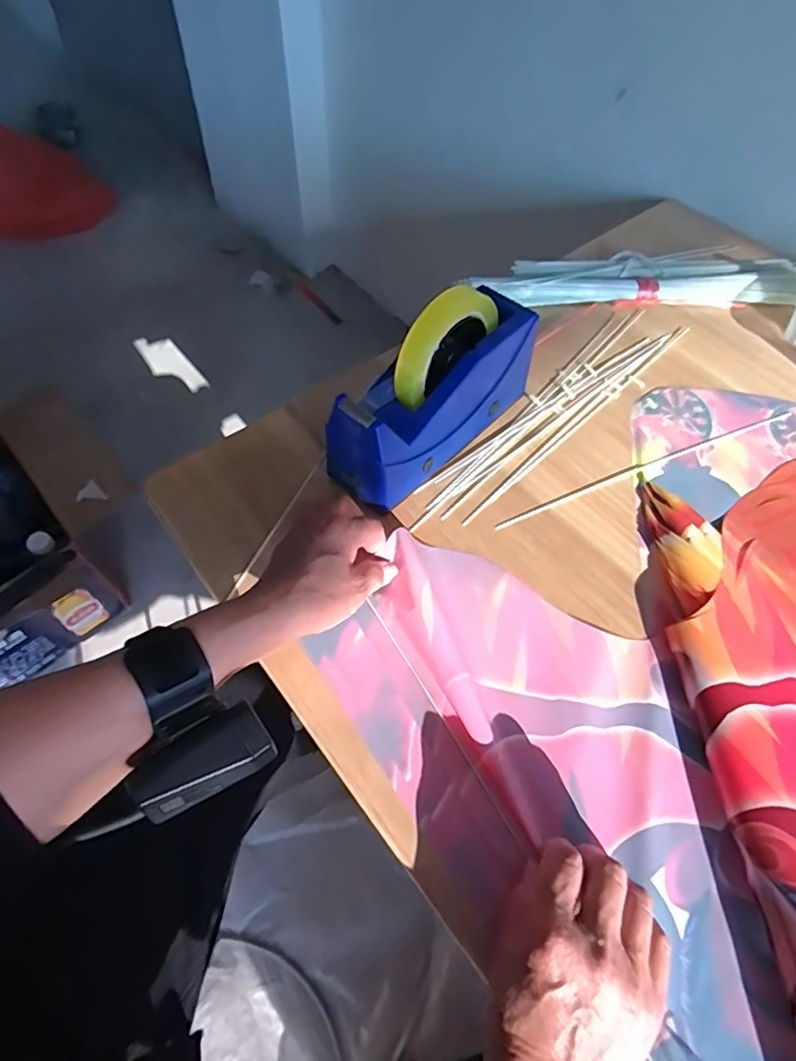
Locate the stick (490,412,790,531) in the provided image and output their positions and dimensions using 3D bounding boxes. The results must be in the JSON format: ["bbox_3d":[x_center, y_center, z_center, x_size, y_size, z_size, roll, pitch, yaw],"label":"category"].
[{"bbox_3d":[0.230,-0.061,0.518,0.322,0.004,0.011,-20,61,-13],"label":"stick"}]

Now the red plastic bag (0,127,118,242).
[{"bbox_3d":[-0.957,-0.861,1.430,0.392,0.283,0.202,-8,57,-8],"label":"red plastic bag"}]

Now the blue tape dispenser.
[{"bbox_3d":[0.034,-0.119,0.473,0.199,0.132,0.061,-40,67,-22],"label":"blue tape dispenser"}]

